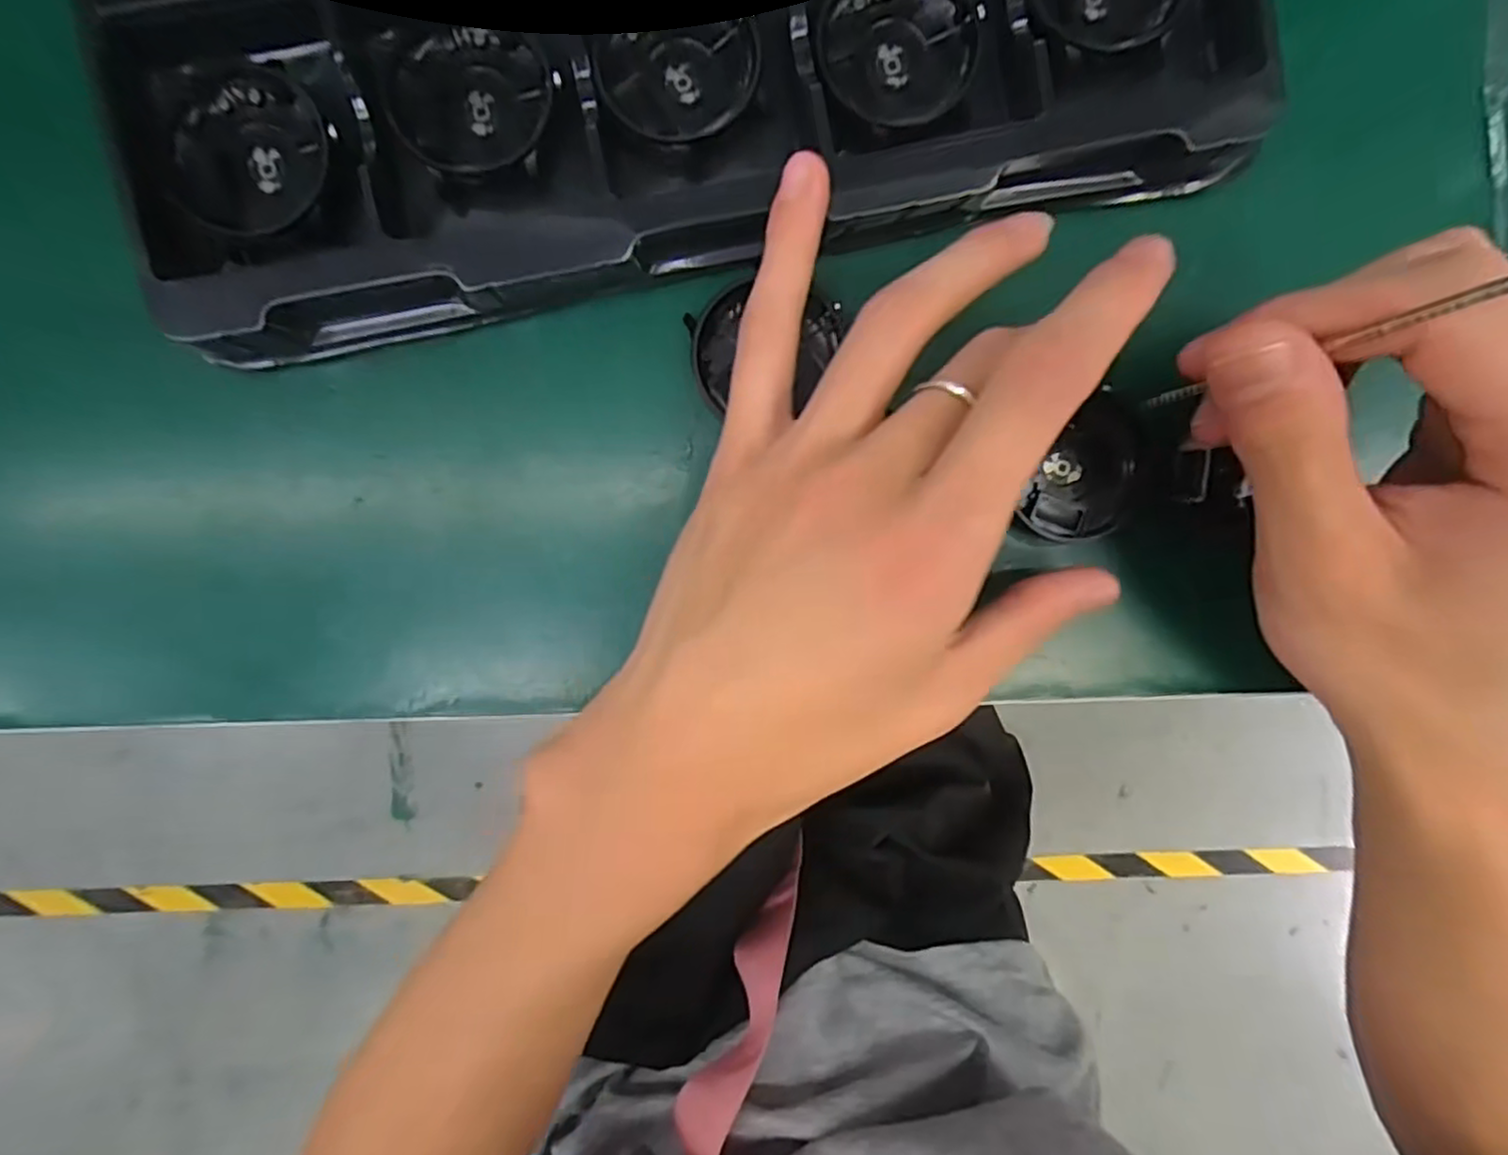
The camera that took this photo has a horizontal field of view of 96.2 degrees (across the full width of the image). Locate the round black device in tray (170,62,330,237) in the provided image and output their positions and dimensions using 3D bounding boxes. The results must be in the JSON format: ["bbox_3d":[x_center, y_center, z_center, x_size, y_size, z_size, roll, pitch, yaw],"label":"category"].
[{"bbox_3d":[-0.136,-0.115,0.184,0.042,0.012,0.037,-35,94,1],"label":"round black device in tray"}]

